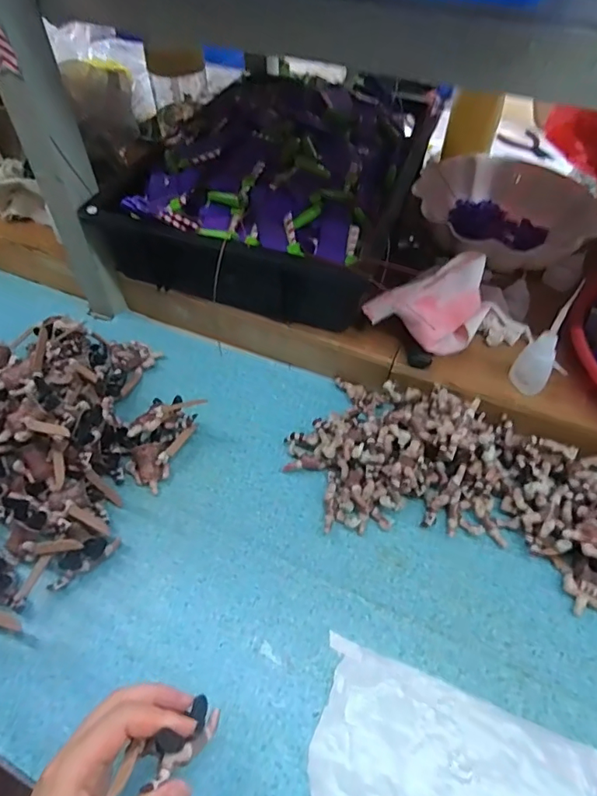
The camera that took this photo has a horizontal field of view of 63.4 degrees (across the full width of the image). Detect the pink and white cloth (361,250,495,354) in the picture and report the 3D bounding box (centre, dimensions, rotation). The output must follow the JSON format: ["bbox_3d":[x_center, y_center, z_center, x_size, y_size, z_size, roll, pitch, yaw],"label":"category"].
[{"bbox_3d":[0.137,-0.091,0.485,0.126,0.092,0.058,-10,52,-8],"label":"pink and white cloth"}]

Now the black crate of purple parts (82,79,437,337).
[{"bbox_3d":[-0.019,-0.269,0.588,0.298,0.100,0.371,19,54,14],"label":"black crate of purple parts"}]

